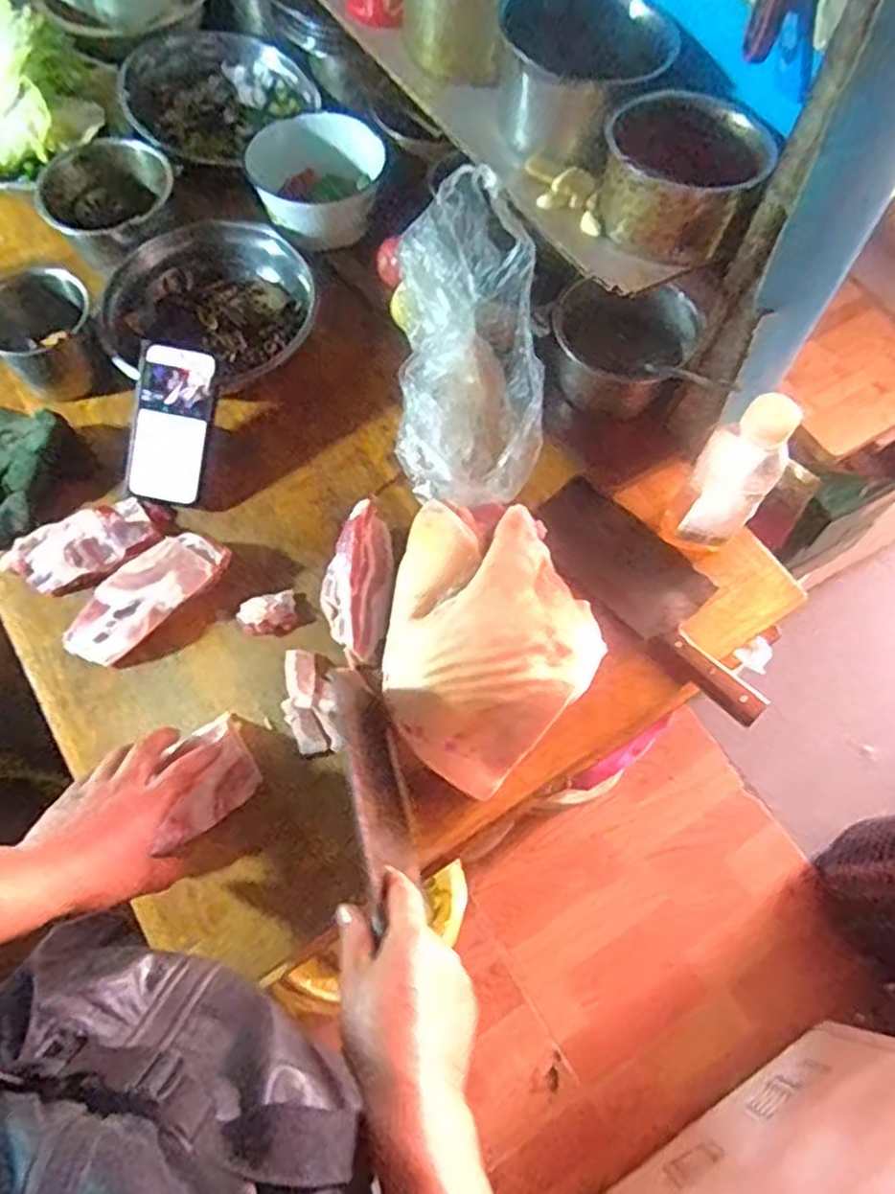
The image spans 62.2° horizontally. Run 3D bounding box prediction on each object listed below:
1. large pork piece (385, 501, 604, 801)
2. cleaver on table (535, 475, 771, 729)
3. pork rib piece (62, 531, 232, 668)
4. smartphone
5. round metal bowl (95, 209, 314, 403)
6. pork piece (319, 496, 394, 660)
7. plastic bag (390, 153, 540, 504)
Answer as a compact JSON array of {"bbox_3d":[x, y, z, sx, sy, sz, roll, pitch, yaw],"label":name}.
[{"bbox_3d":[0.025,0.035,0.678,0.208,0.089,0.214,41,73,15],"label":"large pork piece"},{"bbox_3d":[0.210,-0.009,0.746,0.290,0.024,0.104,42,73,16],"label":"cleaver on table"},{"bbox_3d":[-0.297,-0.002,0.731,0.167,0.034,0.068,-39,73,-15],"label":"pork rib piece"},{"bbox_3d":[-0.287,-0.177,0.770,0.070,0.013,0.154,10,99,-6],"label":"smartphone"},{"bbox_3d":[-0.271,-0.338,0.847,0.241,0.067,0.218,-5,67,-2],"label":"round metal bowl"},{"bbox_3d":[-0.091,-0.016,0.732,0.066,0.038,0.155,5,86,2],"label":"pork piece"},{"bbox_3d":[0.020,-0.254,0.762,0.142,0.136,0.319,-2,93,-1],"label":"plastic bag"}]

